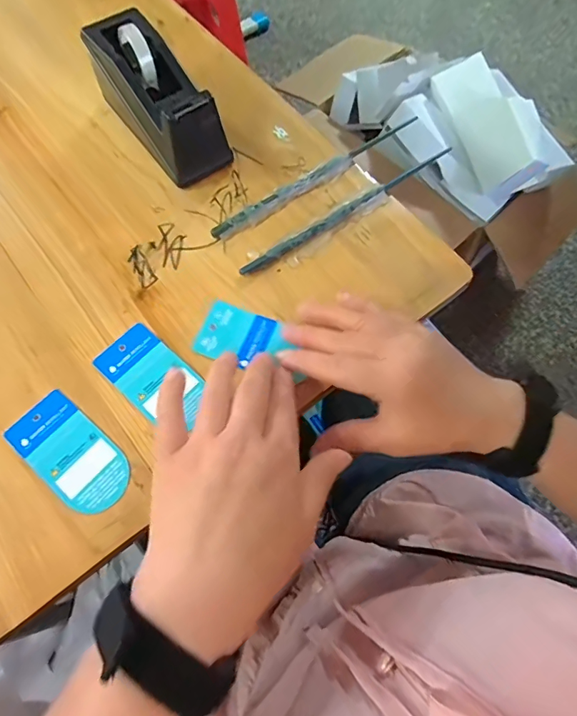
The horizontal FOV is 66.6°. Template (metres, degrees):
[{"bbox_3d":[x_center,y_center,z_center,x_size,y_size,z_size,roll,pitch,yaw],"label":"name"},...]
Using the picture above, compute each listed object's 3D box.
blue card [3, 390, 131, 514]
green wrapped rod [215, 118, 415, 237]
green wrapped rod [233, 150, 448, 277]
[{"bbox_3d":[-0.151,0.066,0.306,0.092,0.004,0.047,38,71,14],"label":"blue card"},{"bbox_3d":[0.028,-0.166,0.399,0.224,0.009,0.015,-34,70,-14],"label":"green wrapped rod"},{"bbox_3d":[0.058,-0.130,0.385,0.226,0.007,0.018,-33,70,-14],"label":"green wrapped rod"}]

